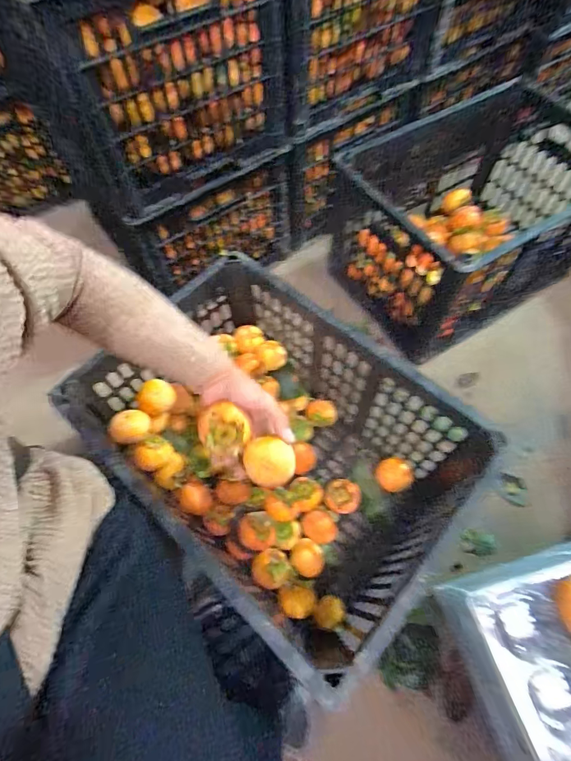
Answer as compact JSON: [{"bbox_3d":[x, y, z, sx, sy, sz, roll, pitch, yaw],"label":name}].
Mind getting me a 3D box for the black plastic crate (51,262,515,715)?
[{"bbox_3d":[-0.026,0.091,0.617,0.344,0.275,0.456,-38,67,-18],"label":"black plastic crate"}]

